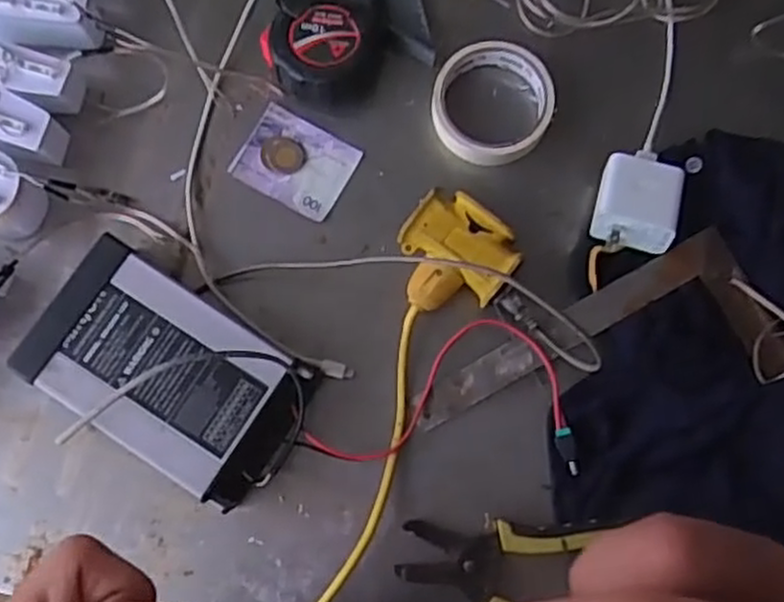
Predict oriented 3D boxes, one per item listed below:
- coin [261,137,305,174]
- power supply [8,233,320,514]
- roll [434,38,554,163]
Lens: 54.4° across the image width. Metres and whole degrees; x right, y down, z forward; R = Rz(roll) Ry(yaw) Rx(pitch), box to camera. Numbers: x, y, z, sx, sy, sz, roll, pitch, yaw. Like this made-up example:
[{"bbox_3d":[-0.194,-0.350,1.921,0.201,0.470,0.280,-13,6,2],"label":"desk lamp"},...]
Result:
[{"bbox_3d":[-0.084,-0.113,0.590,0.032,0.004,0.029,2,81,-1],"label":"coin"},{"bbox_3d":[-0.155,0.050,0.528,0.194,0.046,0.111,33,81,4],"label":"power supply"},{"bbox_3d":[0.077,-0.150,0.584,0.091,0.029,0.096,0,81,-2],"label":"roll"}]

